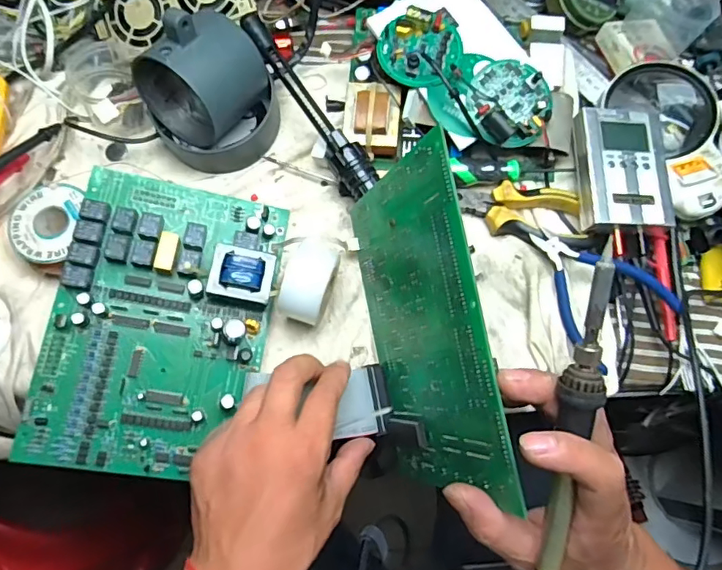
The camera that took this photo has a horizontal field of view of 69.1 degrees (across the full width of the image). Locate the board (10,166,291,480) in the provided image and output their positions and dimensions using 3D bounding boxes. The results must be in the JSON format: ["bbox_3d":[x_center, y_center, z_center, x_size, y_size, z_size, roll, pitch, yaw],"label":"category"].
[{"bbox_3d":[-0.153,0.028,0.406,0.155,0.046,0.230,9,75,1],"label":"board"}]

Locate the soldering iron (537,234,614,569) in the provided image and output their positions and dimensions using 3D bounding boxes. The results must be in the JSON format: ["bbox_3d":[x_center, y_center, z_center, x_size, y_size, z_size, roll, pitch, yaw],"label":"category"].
[{"bbox_3d":[0.108,0.065,0.263,0.017,0.014,0.173,4,103,-1],"label":"soldering iron"}]

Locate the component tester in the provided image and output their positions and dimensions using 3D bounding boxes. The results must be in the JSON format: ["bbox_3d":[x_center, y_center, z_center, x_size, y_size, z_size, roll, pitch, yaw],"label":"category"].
[{"bbox_3d":[0.215,-0.100,0.436,0.068,0.028,0.112,1,75,-1],"label":"component tester"}]

